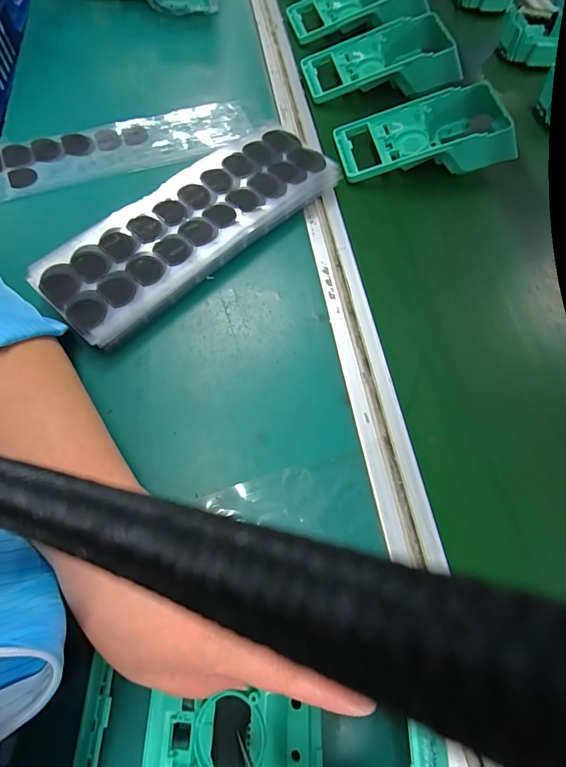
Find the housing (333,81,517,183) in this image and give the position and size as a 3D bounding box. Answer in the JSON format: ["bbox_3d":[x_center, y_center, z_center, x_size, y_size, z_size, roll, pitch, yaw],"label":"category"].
[{"bbox_3d":[0.154,-0.268,0.414,0.183,0.044,0.085,-5,66,-4],"label":"housing"}]

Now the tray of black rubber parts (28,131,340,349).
[{"bbox_3d":[-0.076,-0.145,0.355,0.093,0.031,0.281,41,70,15],"label":"tray of black rubber parts"}]

